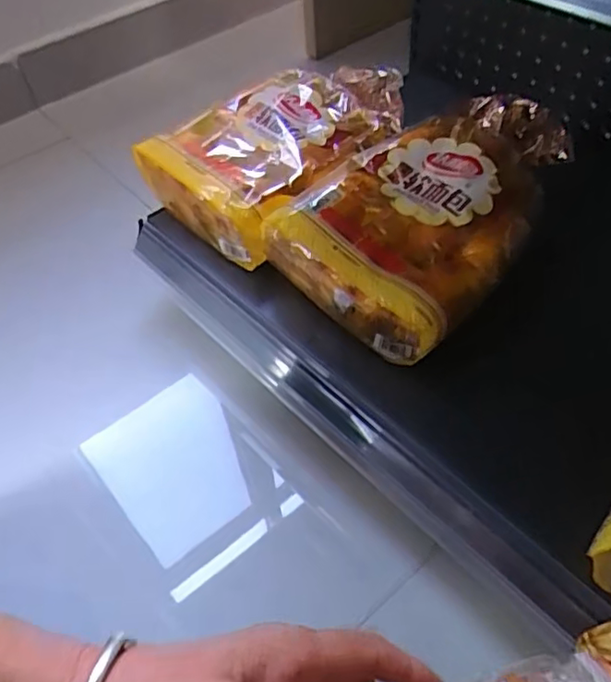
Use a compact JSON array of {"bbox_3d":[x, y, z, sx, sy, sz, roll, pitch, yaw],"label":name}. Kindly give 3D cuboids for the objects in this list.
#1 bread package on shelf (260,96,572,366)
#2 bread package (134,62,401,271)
[{"bbox_3d":[0.118,-0.127,0.557,0.173,0.083,0.285,34,61,27],"label":"bread package on shelf"},{"bbox_3d":[-0.016,-0.203,0.645,0.260,0.072,0.190,-36,58,-23],"label":"bread package"}]

